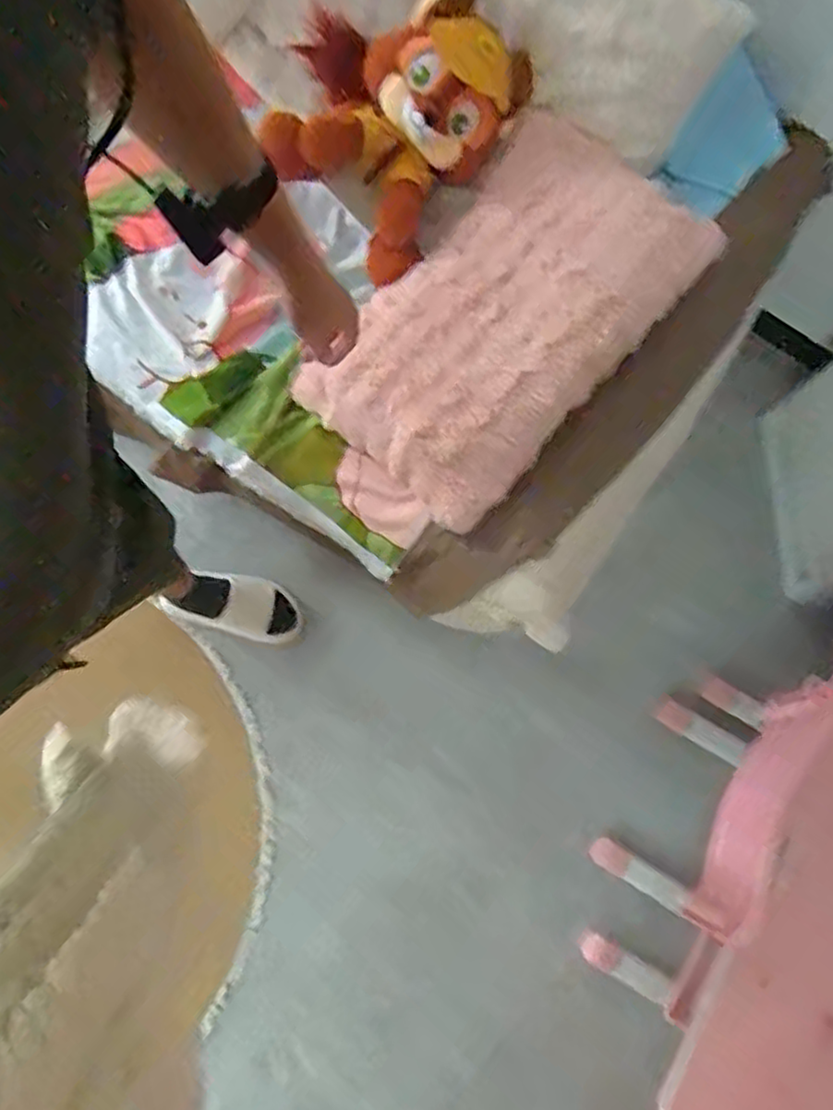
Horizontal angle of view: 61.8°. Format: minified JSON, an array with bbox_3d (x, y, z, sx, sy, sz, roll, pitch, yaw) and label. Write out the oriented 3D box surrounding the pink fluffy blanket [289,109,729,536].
[{"bbox_3d":[0.143,-0.398,1.121,0.410,0.107,0.661,39,74,12],"label":"pink fluffy blanket"}]

